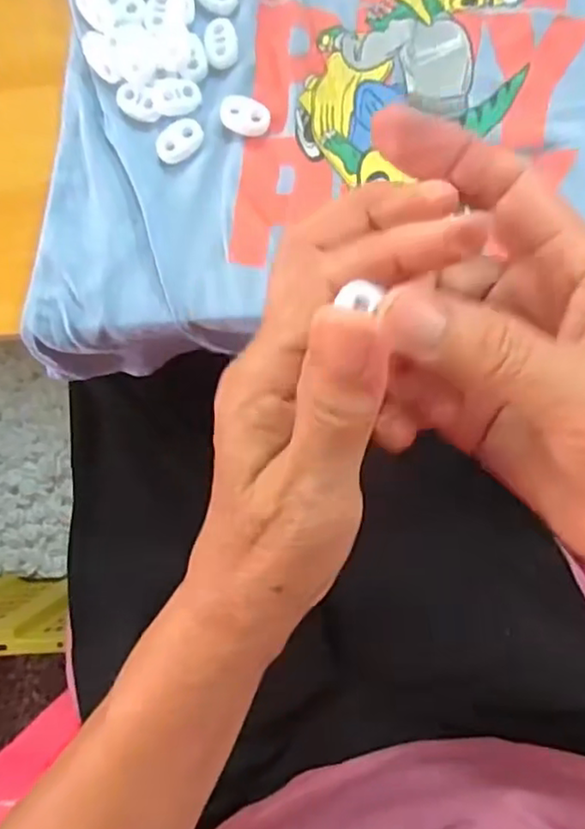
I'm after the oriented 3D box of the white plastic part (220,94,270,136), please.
[{"bbox_3d":[-0.021,-0.136,0.294,0.022,0.005,0.016,24,88,7],"label":"white plastic part"}]

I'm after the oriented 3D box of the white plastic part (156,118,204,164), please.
[{"bbox_3d":[-0.052,-0.126,0.297,0.023,0.005,0.015,-39,83,1],"label":"white plastic part"}]

